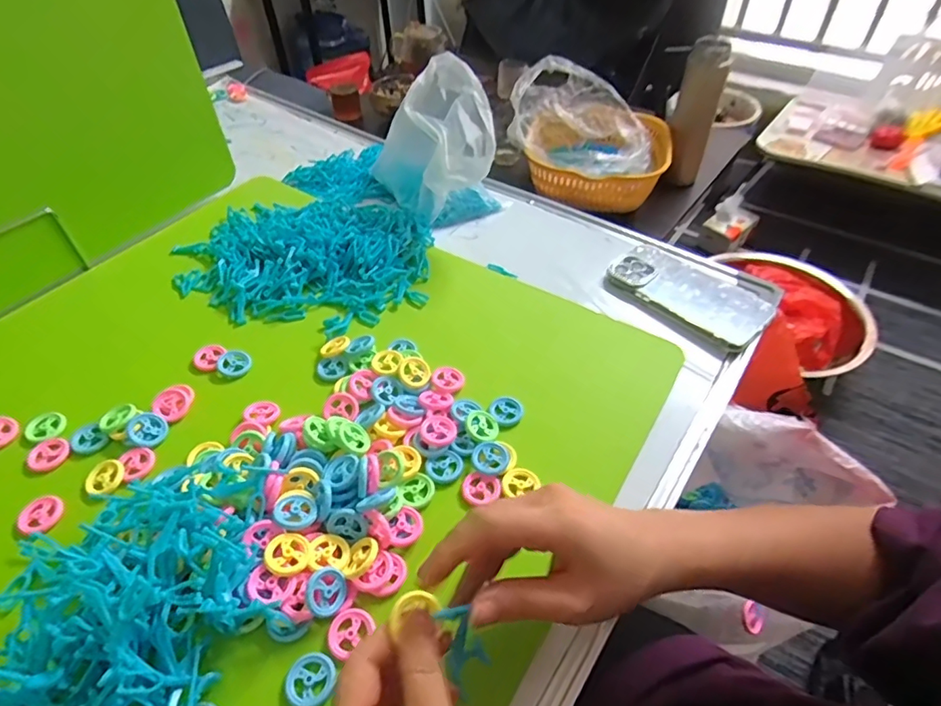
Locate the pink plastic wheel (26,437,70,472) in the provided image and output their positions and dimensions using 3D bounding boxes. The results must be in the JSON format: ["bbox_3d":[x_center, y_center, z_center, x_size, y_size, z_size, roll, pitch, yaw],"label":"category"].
[{"bbox_3d":[-0.344,0.081,0.432,0.027,0.006,0.029,1,48,-1],"label":"pink plastic wheel"}]

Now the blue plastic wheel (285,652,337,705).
[{"bbox_3d":[-0.098,0.199,0.324,0.029,0.006,0.029,1,48,-1],"label":"blue plastic wheel"}]

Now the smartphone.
[{"bbox_3d":[0.237,-0.069,0.578,0.166,0.013,0.093,35,68,24],"label":"smartphone"}]

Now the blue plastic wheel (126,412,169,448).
[{"bbox_3d":[-0.269,0.064,0.444,0.028,0.005,0.030,21,50,-26],"label":"blue plastic wheel"}]

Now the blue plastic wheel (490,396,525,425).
[{"bbox_3d":[0.032,0.052,0.467,0.029,0.008,0.030,1,48,-1],"label":"blue plastic wheel"}]

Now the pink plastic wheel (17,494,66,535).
[{"bbox_3d":[-0.321,0.122,0.398,0.031,0.008,0.028,24,51,18],"label":"pink plastic wheel"}]

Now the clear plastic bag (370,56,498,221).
[{"bbox_3d":[-0.039,-0.243,0.629,0.085,0.151,0.174,-29,53,-24],"label":"clear plastic bag"}]

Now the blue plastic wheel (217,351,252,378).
[{"bbox_3d":[-0.223,0.010,0.501,0.029,0.008,0.028,14,63,-11],"label":"blue plastic wheel"}]

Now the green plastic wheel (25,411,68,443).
[{"bbox_3d":[-0.357,0.062,0.446,0.028,0.006,0.029,1,48,-1],"label":"green plastic wheel"}]

